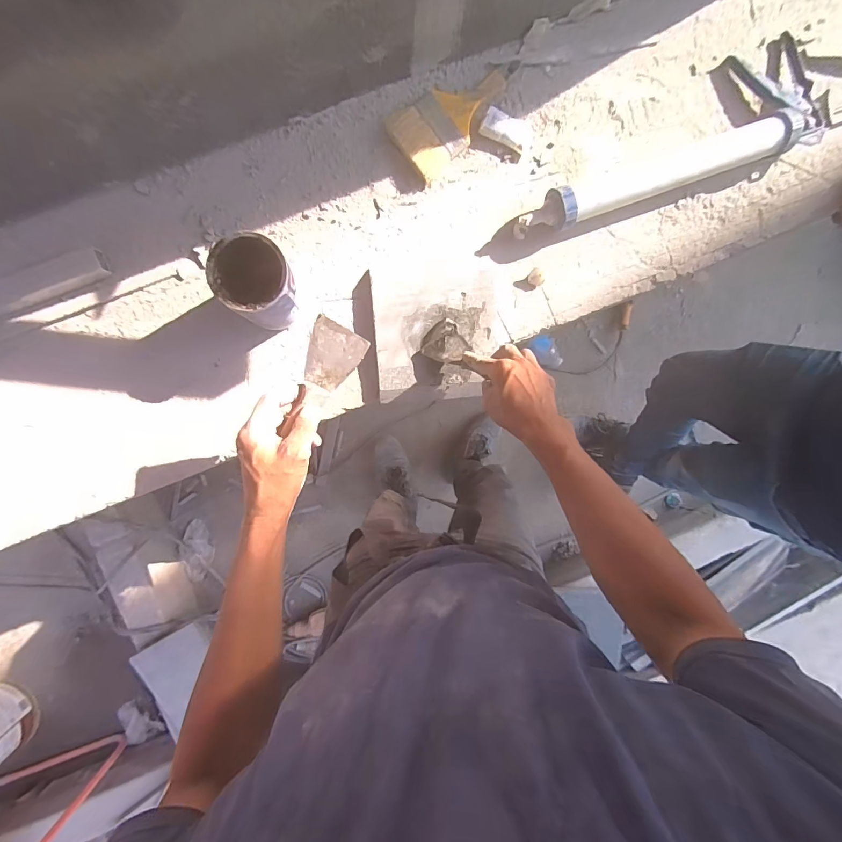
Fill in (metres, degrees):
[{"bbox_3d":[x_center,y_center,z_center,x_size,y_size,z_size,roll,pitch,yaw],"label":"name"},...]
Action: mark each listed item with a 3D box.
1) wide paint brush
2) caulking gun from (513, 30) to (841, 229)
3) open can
[{"bbox_3d":[0.044,-0.481,0.621,0.106,0.026,0.195,43,88,-4],"label":"wide paint brush"},{"bbox_3d":[0.535,-0.497,0.624,0.853,0.080,0.163,-22,93,-3],"label":"caulking gun"},{"bbox_3d":[-0.222,-0.191,0.563,0.096,0.118,0.097,0,91,-4],"label":"open can"}]

